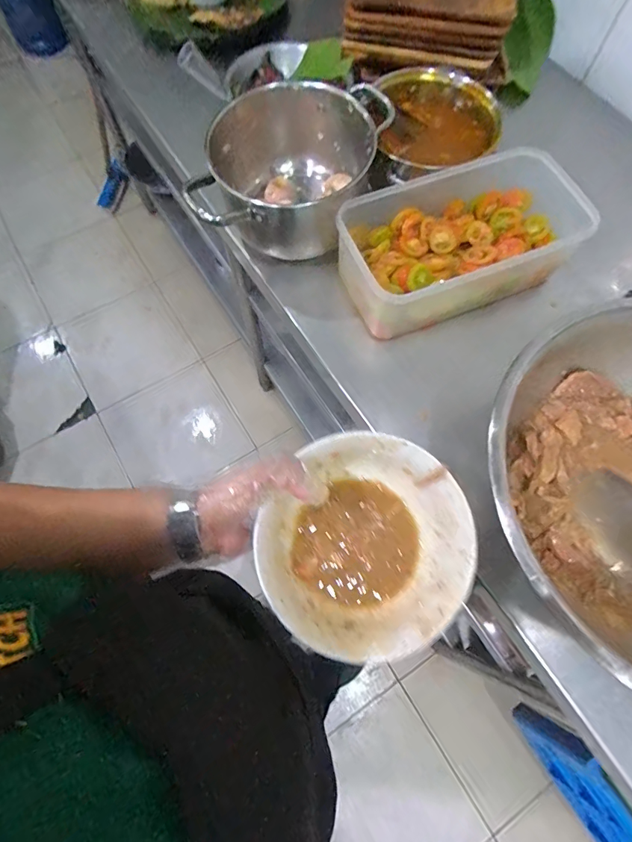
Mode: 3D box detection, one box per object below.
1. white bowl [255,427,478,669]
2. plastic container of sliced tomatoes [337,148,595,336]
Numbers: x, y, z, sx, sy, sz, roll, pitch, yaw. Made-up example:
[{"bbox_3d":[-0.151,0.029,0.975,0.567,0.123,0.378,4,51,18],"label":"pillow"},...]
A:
[{"bbox_3d":[0.041,0.102,0.350,0.157,0.071,0.166,0,68,-1],"label":"white bowl"},{"bbox_3d":[0.182,-0.231,0.549,0.293,0.091,0.165,-19,70,-9],"label":"plastic container of sliced tomatoes"}]

